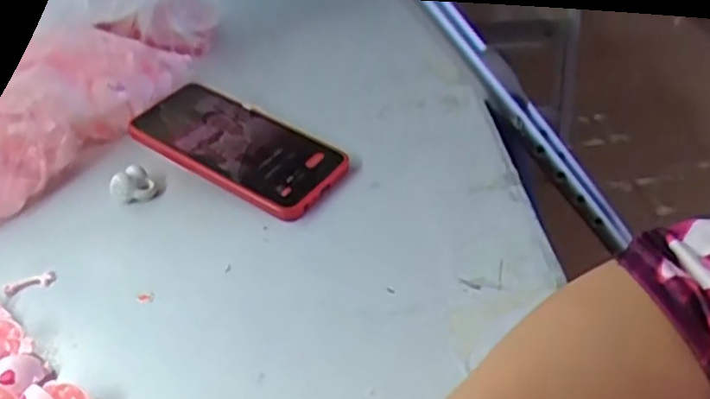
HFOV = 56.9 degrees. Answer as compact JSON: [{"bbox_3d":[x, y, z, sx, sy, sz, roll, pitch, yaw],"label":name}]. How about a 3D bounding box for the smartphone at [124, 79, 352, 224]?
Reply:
[{"bbox_3d":[-0.087,-0.042,0.497,0.159,0.011,0.079,26,53,20],"label":"smartphone"}]

